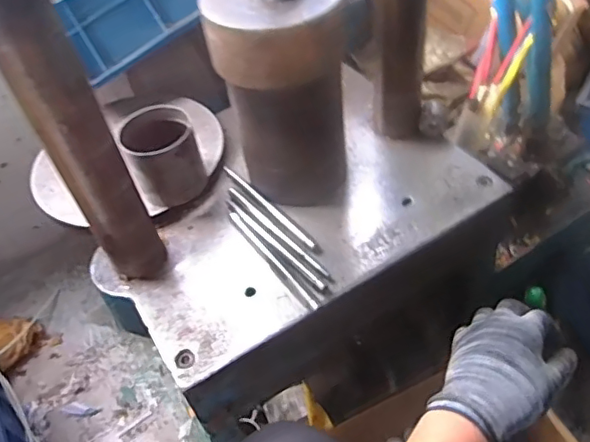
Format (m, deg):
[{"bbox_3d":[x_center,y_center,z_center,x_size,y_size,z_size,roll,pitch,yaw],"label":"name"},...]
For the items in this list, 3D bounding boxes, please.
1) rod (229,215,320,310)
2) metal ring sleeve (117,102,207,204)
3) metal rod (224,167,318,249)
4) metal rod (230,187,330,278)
[{"bbox_3d":[-0.028,0.042,0.654,0.010,0.004,0.178,-30,51,-20],"label":"rod"},{"bbox_3d":[-0.162,-0.079,0.699,0.092,0.098,0.081,-23,49,-14],"label":"metal ring sleeve"},{"bbox_3d":[-0.035,-0.020,0.709,0.012,0.007,0.185,-33,52,-22],"label":"metal rod"},{"bbox_3d":[-0.023,0.009,0.681,0.012,0.005,0.192,-33,52,-22],"label":"metal rod"}]

